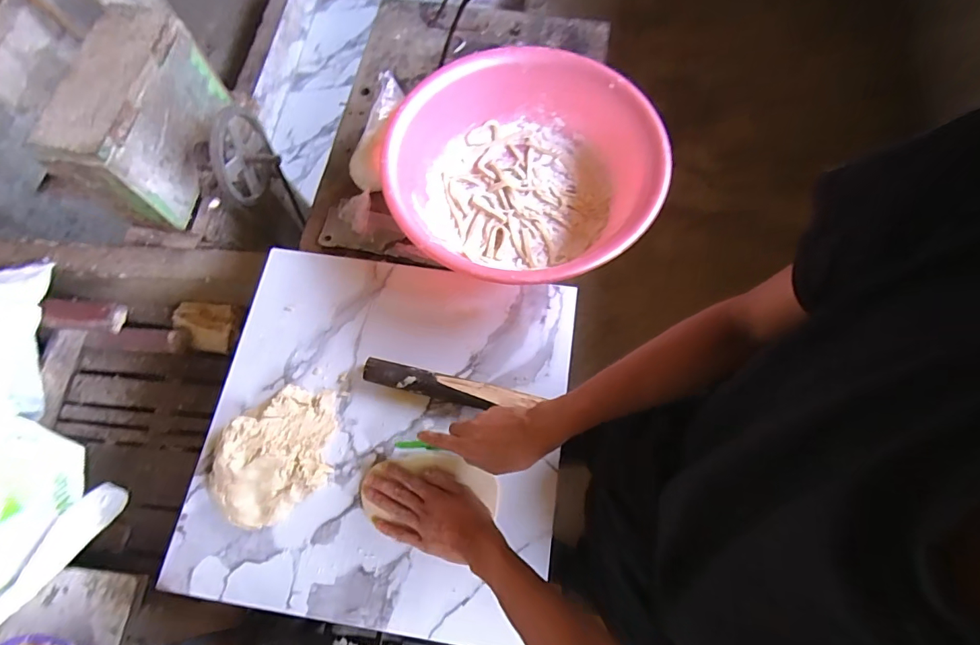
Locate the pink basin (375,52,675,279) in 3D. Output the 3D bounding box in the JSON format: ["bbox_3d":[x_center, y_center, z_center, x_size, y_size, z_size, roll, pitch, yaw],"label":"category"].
[{"bbox_3d":[0.053,-0.241,0.744,0.388,0.156,0.407,0,68,1],"label":"pink basin"}]

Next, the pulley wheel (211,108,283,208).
[{"bbox_3d":[-0.530,-0.363,1.016,0.079,0.192,0.198,0,37,4],"label":"pulley wheel"}]

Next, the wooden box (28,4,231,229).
[{"bbox_3d":[-0.683,-0.399,0.921,0.146,0.222,0.349,3,68,2],"label":"wooden box"}]

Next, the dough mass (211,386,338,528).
[{"bbox_3d":[-0.287,0.177,0.630,0.188,0.043,0.142,-35,72,-12],"label":"dough mass"}]

